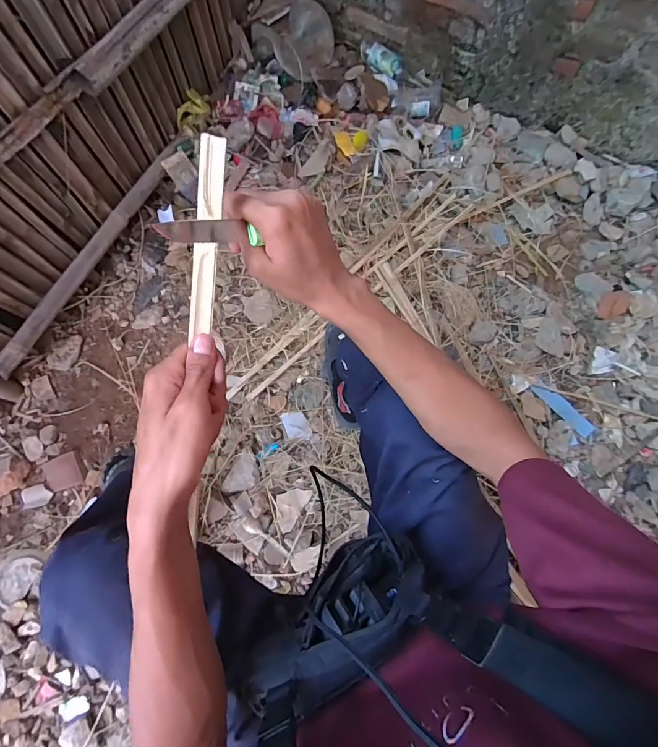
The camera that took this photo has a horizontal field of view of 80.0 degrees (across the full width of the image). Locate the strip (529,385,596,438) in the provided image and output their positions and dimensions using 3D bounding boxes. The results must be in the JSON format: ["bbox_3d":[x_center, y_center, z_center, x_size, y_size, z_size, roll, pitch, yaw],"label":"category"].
[{"bbox_3d":[0.607,0.090,1.016,0.043,0.006,0.183,-43,83,-10],"label":"strip"}]

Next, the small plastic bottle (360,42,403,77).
[{"bbox_3d":[0.164,-0.973,1.221,0.141,0.038,0.040,14,75,-20],"label":"small plastic bottle"}]

